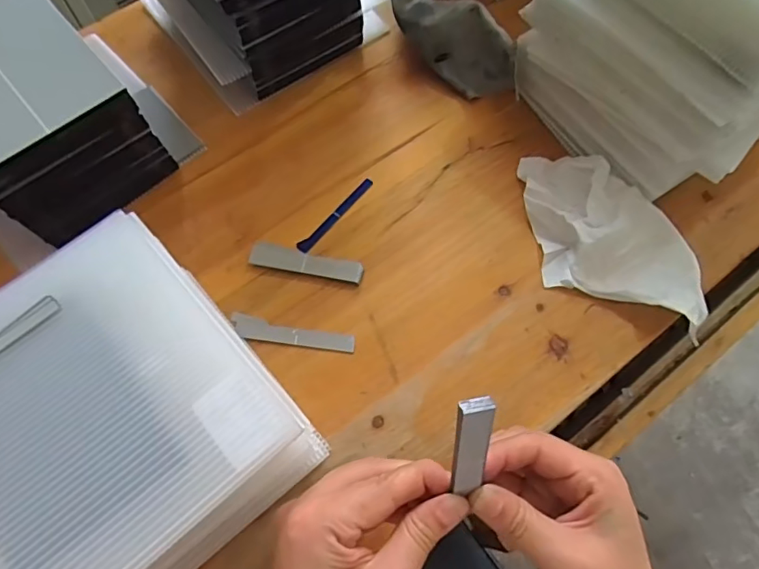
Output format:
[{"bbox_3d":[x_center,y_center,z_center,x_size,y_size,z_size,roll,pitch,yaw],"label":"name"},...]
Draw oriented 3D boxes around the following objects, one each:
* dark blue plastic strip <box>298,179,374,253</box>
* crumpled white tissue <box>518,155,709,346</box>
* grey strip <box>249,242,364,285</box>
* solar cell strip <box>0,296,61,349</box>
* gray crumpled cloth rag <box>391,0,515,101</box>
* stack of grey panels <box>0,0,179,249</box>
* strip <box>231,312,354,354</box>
[{"bbox_3d":[-0.032,-0.053,0.412,0.009,0.004,0.081,39,72,12],"label":"dark blue plastic strip"},{"bbox_3d":[0.166,-0.035,0.389,0.099,0.026,0.144,-8,69,-5],"label":"crumpled white tissue"},{"bbox_3d":[-0.052,-0.016,0.384,0.080,0.005,0.019,11,69,3],"label":"grey strip"},{"bbox_3d":[-0.192,0.033,0.261,0.078,0.004,0.011,-42,75,-16],"label":"solar cell strip"},{"bbox_3d":[0.058,-0.209,0.436,0.135,0.053,0.047,38,72,-2],"label":"gray crumpled cloth rag"},{"bbox_3d":[-0.249,-0.129,0.383,0.107,0.099,0.165,-40,75,-15],"label":"stack of grey panels"},{"bbox_3d":[-0.059,0.034,0.365,0.084,0.004,0.016,11,69,3],"label":"strip"}]

